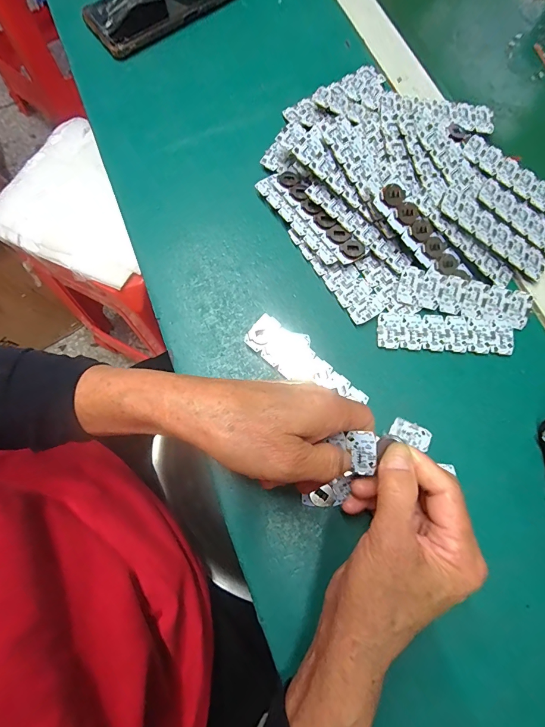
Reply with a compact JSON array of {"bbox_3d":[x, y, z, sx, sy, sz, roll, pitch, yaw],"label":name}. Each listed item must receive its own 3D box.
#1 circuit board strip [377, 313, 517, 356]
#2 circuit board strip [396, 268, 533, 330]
[{"bbox_3d":[0.140,-0.024,0.295,0.107,0.005,0.029,4,75,1],"label":"circuit board strip"},{"bbox_3d":[0.156,-0.054,0.296,0.105,0.004,0.029,13,94,2],"label":"circuit board strip"}]

